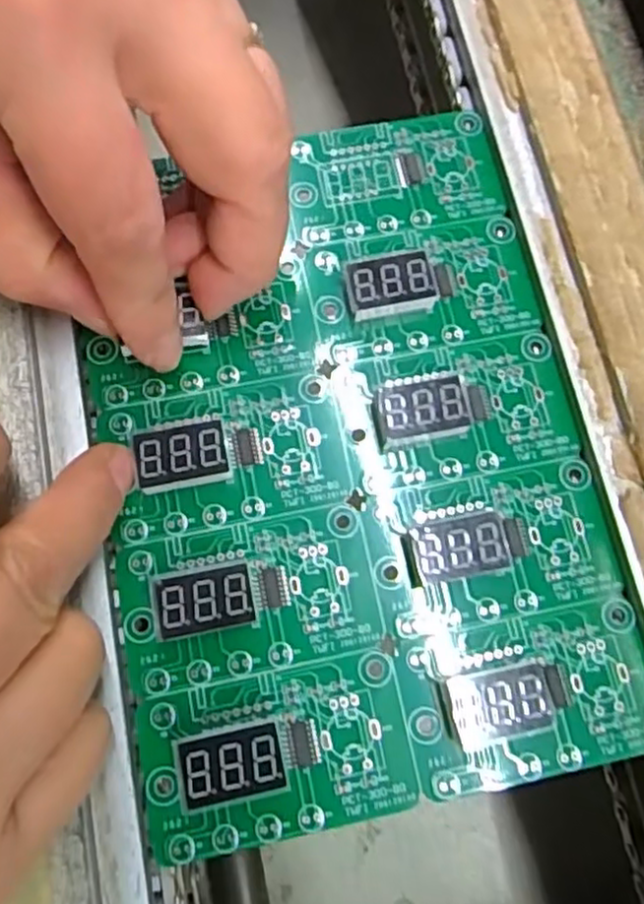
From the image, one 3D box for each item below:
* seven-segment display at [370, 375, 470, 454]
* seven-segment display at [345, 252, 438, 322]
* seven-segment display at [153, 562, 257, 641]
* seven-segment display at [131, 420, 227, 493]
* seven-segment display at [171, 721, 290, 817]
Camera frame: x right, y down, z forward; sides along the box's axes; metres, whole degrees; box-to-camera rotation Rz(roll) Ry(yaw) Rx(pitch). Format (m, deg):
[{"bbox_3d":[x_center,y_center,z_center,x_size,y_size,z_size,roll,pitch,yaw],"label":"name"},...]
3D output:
[{"bbox_3d":[0.025,-0.010,0.180,0.023,0.006,0.015,-9,76,-5],"label":"seven-segment display"},{"bbox_3d":[0.018,-0.045,0.189,0.023,0.008,0.015,-10,76,-5],"label":"seven-segment display"},{"bbox_3d":[-0.028,0.036,0.167,0.023,0.007,0.014,-9,76,-5],"label":"seven-segment display"},{"bbox_3d":[-0.035,0.002,0.175,0.023,0.008,0.014,-9,75,-2],"label":"seven-segment display"},{"bbox_3d":[-0.020,0.071,0.158,0.024,0.007,0.016,-11,76,-5],"label":"seven-segment display"}]

